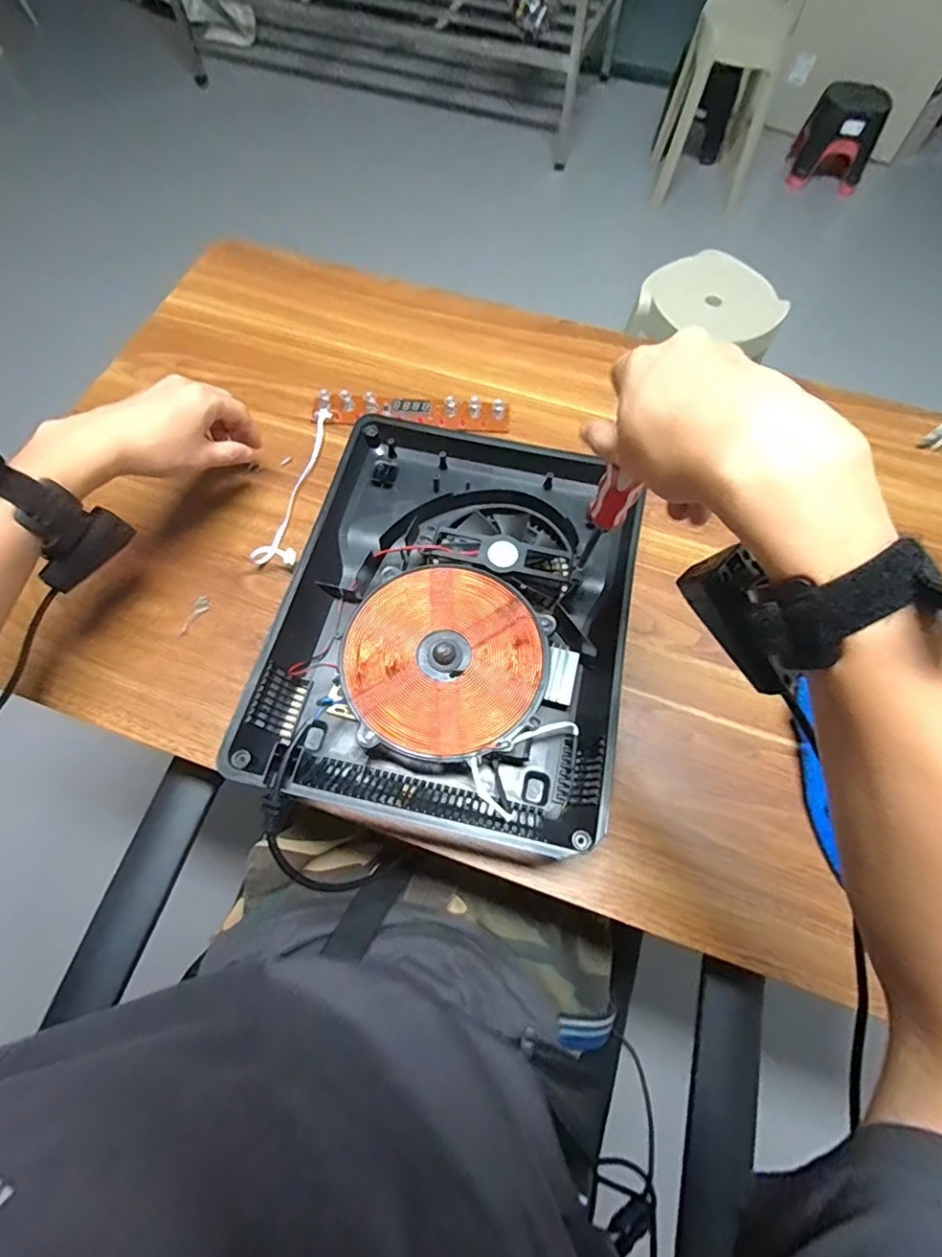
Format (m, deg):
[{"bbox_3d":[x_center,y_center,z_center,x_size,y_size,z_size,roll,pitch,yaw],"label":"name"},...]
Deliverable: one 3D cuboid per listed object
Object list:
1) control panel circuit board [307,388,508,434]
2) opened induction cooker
[{"bbox_3d":[-0.063,-0.233,0.590,0.207,0.025,0.034,2,66,0],"label":"control panel circuit board"},{"bbox_3d":[-0.007,-0.019,0.462,0.268,0.044,0.355,12,67,4],"label":"opened induction cooker"}]

